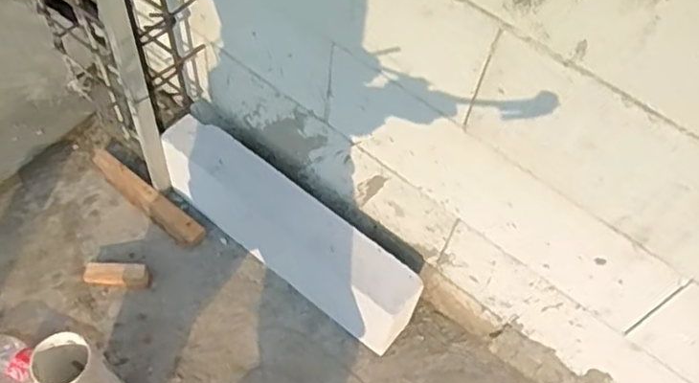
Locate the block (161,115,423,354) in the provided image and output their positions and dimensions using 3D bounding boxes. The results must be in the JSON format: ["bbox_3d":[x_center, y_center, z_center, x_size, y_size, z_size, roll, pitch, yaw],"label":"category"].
[{"bbox_3d":[-0.133,0.082,1.342,0.605,0.218,0.119,35,61,18],"label":"block"}]

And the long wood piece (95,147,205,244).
[{"bbox_3d":[-0.465,0.003,1.464,0.368,0.043,0.057,36,61,18],"label":"long wood piece"}]

